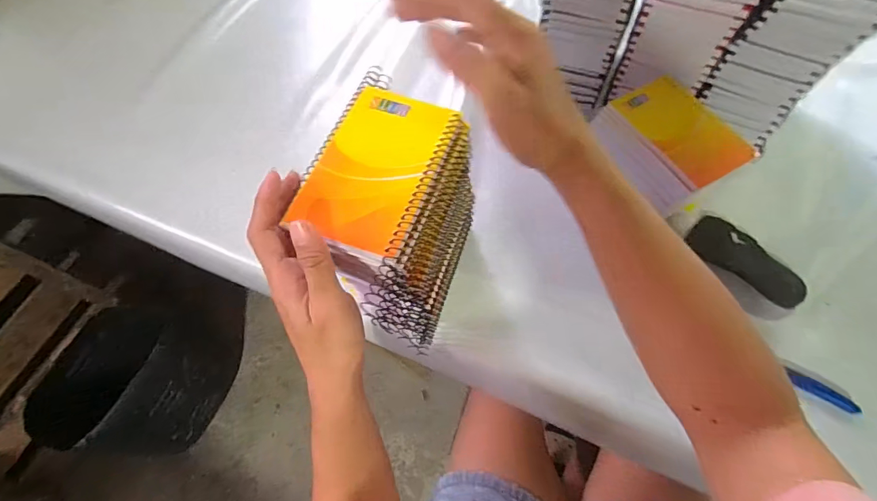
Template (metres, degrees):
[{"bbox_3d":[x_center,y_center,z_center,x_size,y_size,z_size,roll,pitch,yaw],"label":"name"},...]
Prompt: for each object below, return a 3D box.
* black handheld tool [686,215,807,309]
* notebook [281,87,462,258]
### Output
[{"bbox_3d":[0.329,0.012,0.467,0.036,0.031,0.118,-36,67,-14],"label":"black handheld tool"},{"bbox_3d":[-0.042,-0.059,0.304,0.078,0.010,0.125,17,66,11],"label":"notebook"}]

